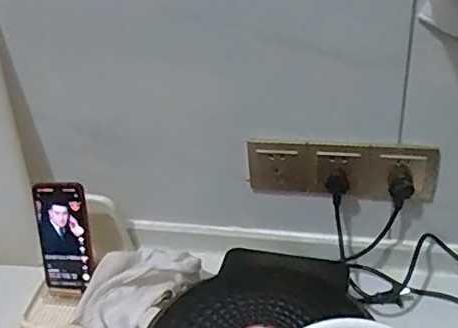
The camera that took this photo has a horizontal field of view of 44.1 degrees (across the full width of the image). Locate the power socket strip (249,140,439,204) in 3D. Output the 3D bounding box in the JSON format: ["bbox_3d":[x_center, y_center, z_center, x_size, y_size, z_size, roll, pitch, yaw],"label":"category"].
[{"bbox_3d":[0.158,0.009,0.794,0.255,0.082,0.026,4,37,13],"label":"power socket strip"}]

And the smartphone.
[{"bbox_3d":[-0.240,0.106,0.826,0.083,0.163,0.016,1,13,13],"label":"smartphone"}]

